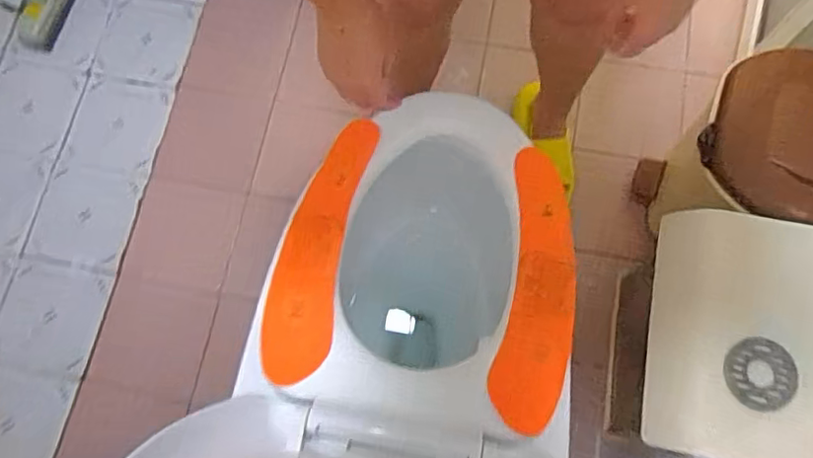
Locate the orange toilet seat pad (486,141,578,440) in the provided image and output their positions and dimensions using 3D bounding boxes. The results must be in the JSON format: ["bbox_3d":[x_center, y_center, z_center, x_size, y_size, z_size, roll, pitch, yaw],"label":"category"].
[{"bbox_3d":[0.151,0.063,0.666,0.080,0.017,0.317,9,74,5],"label":"orange toilet seat pad"}]

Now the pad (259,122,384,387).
[{"bbox_3d":[-0.105,0.018,0.692,0.081,0.016,0.318,13,75,6],"label":"pad"}]

